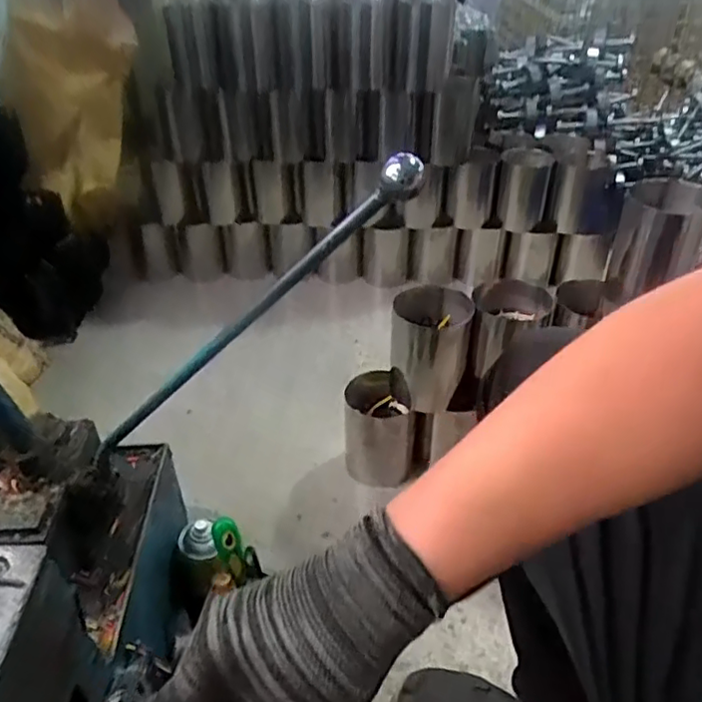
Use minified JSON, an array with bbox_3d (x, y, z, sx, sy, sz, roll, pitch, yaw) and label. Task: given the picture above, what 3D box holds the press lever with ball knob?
[{"bbox_3d":[-0.097,-0.017,0.508,0.024,0.410,0.035,41,34,-18],"label":"press lever with ball knob"}]

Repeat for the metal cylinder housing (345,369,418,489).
[{"bbox_3d":[0.045,0.127,1.050,0.111,0.134,0.128,0,37,1],"label":"metal cylinder housing"}]

